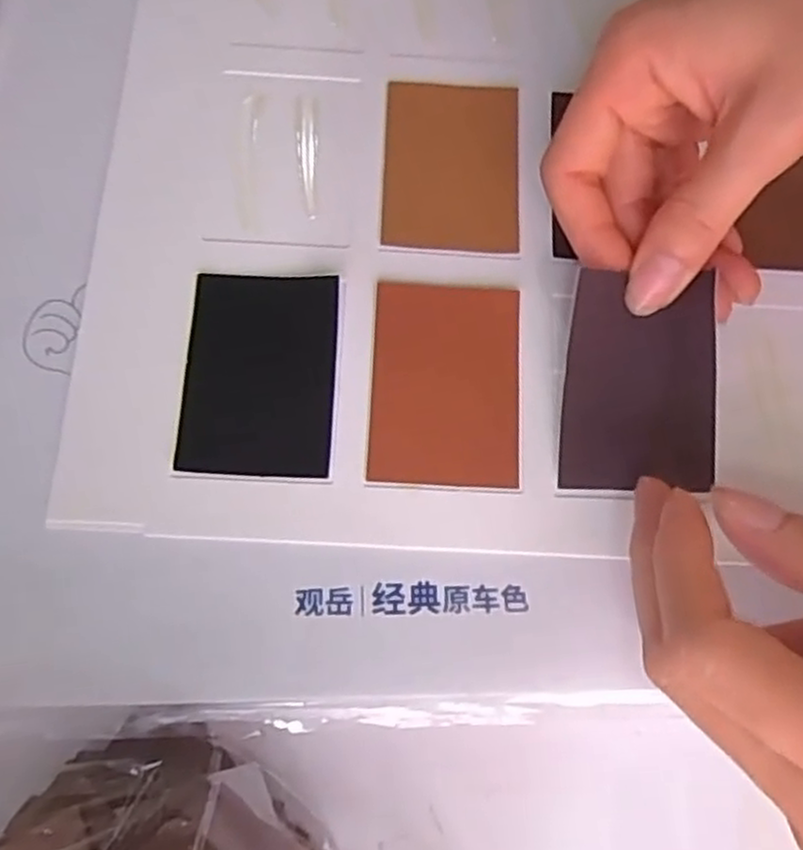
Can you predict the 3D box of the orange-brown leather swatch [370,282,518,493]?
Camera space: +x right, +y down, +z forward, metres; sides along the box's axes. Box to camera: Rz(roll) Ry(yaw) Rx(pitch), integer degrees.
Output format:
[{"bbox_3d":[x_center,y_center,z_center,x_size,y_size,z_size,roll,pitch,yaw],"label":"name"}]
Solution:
[{"bbox_3d":[0.015,-0.015,0.244,0.048,0.004,0.068,3,74,-1],"label":"orange-brown leather swatch"}]

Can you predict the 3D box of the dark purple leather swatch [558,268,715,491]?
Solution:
[{"bbox_3d":[0.073,-0.013,0.234,0.045,0.004,0.065,1,90,8],"label":"dark purple leather swatch"}]

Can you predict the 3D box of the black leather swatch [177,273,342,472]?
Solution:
[{"bbox_3d":[-0.046,-0.018,0.242,0.046,0.004,0.068,2,74,-1],"label":"black leather swatch"}]

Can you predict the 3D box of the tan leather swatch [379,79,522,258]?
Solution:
[{"bbox_3d":[0.018,-0.094,0.267,0.047,0.004,0.068,3,74,-1],"label":"tan leather swatch"}]

